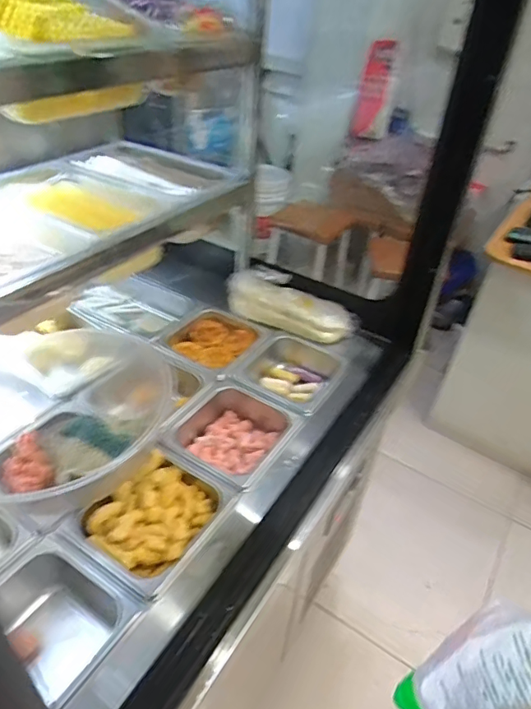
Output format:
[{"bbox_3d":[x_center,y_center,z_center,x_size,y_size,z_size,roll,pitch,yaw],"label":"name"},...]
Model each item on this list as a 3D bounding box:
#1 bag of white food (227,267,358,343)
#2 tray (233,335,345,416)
[{"bbox_3d":[0.048,-0.102,0.984,0.258,0.065,0.107,24,42,20],"label":"bag of white food"},{"bbox_3d":[0.031,0.047,0.909,0.170,0.073,0.183,21,41,17],"label":"tray"}]

